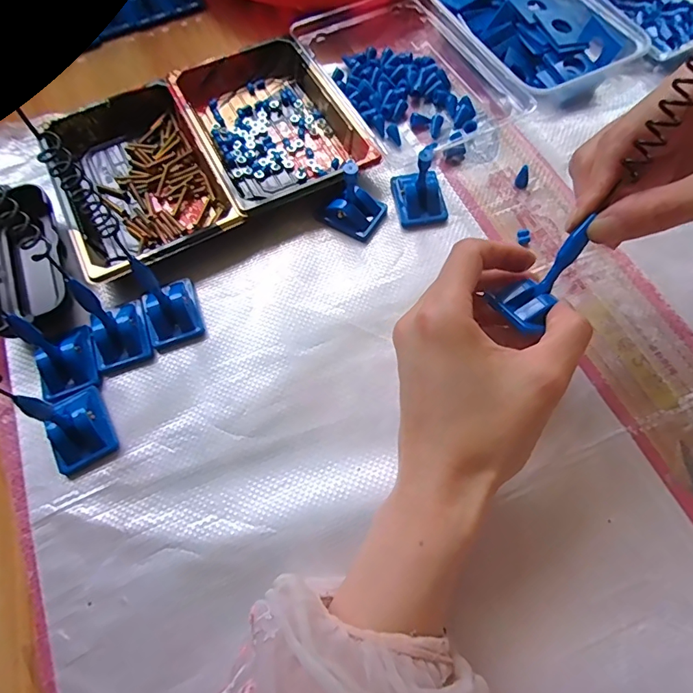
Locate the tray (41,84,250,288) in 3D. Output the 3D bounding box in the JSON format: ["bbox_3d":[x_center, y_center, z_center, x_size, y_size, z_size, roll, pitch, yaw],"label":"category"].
[{"bbox_3d":[-0.161,-0.130,0.344,0.114,0.023,0.178,-28,68,-9],"label":"tray"}]

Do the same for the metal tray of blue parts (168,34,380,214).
[{"bbox_3d":[-0.062,-0.175,0.357,0.112,0.023,0.154,-31,69,-10],"label":"metal tray of blue parts"}]

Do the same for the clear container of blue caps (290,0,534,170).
[{"bbox_3d":[0.042,-0.222,0.367,0.122,0.033,0.170,-29,68,-9],"label":"clear container of blue caps"}]

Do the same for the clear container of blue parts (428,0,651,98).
[{"bbox_3d":[0.145,-0.263,0.381,0.121,0.035,0.164,-23,67,-7],"label":"clear container of blue parts"}]

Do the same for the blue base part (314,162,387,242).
[{"bbox_3d":[0.004,-0.101,0.322,0.039,0.031,0.032,30,71,15],"label":"blue base part"}]

